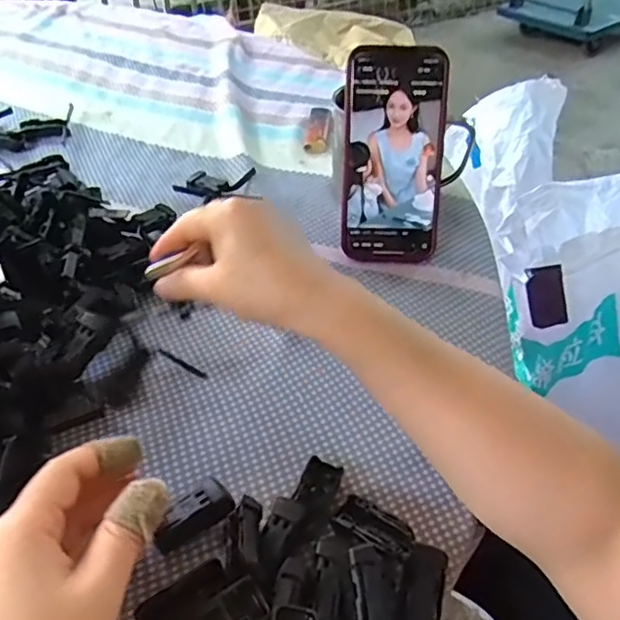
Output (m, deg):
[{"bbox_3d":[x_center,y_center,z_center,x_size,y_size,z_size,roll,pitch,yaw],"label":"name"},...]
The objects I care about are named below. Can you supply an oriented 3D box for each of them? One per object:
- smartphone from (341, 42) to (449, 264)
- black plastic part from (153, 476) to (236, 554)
[{"bbox_3d":[0.064,-0.117,0.482,0.075,0.159,0.010,1,14,-1],"label":"smartphone"},{"bbox_3d":[-0.065,0.110,0.341,0.044,0.018,0.021,-26,51,-25],"label":"black plastic part"}]

